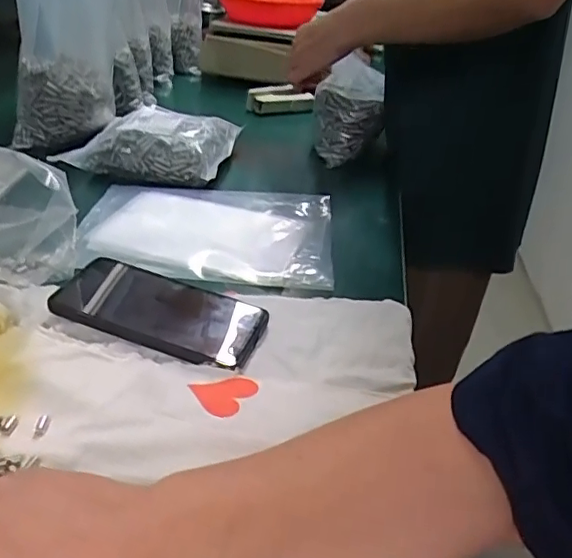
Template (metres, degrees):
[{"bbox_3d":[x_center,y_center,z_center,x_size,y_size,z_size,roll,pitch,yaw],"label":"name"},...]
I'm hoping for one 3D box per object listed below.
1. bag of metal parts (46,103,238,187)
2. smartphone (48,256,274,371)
[{"bbox_3d":[-0.168,-0.179,0.722,0.189,0.051,0.163,9,32,3],"label":"bag of metal parts"},{"bbox_3d":[-0.104,0.023,0.454,0.169,0.014,0.078,15,33,13],"label":"smartphone"}]

